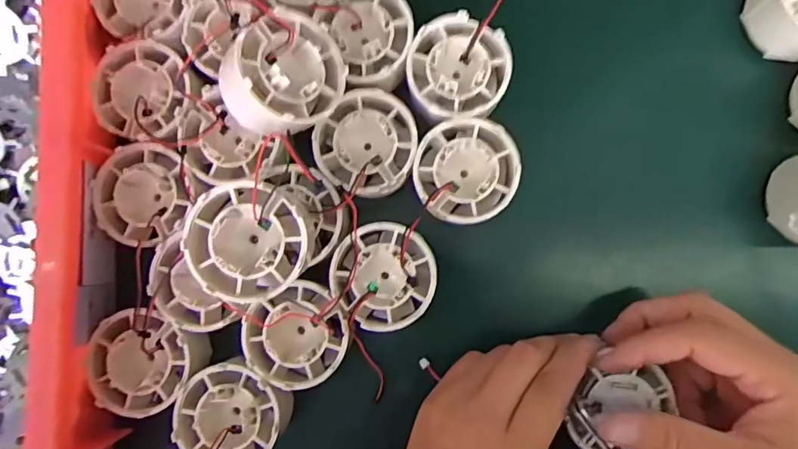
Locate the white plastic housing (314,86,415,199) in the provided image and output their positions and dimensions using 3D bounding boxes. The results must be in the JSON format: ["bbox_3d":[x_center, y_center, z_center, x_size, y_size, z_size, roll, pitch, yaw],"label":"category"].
[{"bbox_3d":[-0.015,-0.040,0.264,0.050,0.031,0.049,0,86,2],"label":"white plastic housing"}]

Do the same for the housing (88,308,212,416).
[{"bbox_3d":[-0.131,0.070,0.270,0.052,0.034,0.053,41,89,4],"label":"housing"}]

